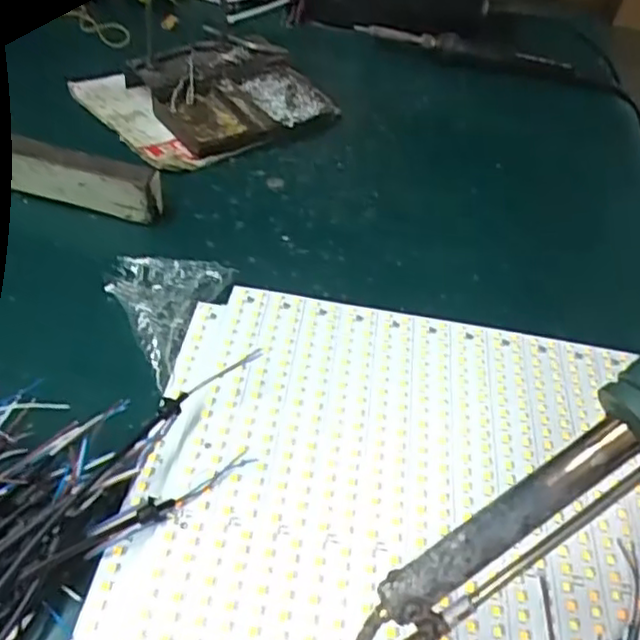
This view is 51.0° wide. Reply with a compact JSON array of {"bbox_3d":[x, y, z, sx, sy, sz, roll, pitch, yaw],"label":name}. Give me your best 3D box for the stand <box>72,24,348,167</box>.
[{"bbox_3d":[-0.077,-0.157,0.463,0.140,0.039,0.117,-28,53,-30],"label":"stand"}]

